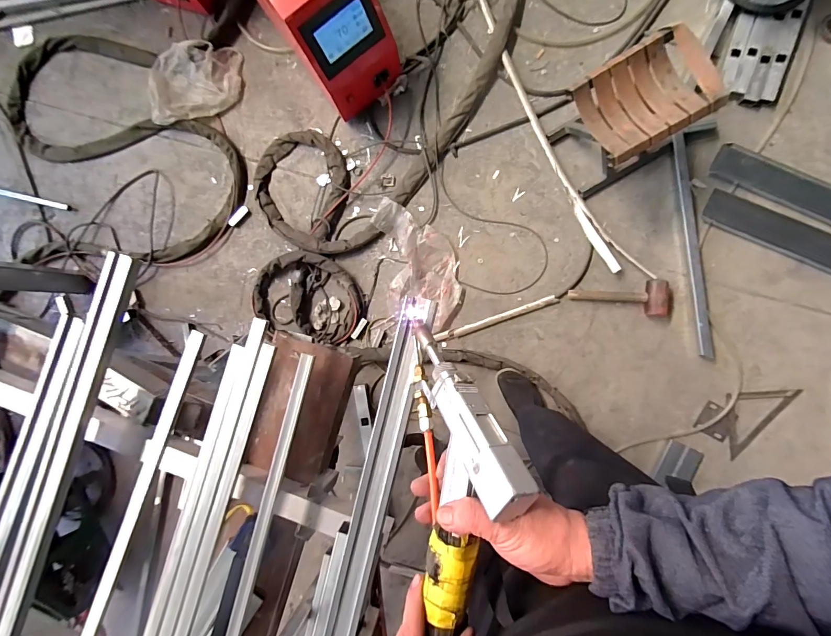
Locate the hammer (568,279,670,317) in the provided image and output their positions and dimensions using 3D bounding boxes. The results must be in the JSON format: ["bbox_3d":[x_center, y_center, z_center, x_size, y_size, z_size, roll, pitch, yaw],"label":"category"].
[{"bbox_3d":[0.637,-0.071,1.192,0.287,0.057,0.108,6,91,7],"label":"hammer"}]

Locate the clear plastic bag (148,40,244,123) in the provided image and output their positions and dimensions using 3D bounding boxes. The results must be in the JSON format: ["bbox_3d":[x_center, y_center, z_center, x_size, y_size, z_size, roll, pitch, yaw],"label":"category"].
[{"bbox_3d":[-0.783,-0.843,1.360,0.342,0.064,0.258,-14,89,7],"label":"clear plastic bag"}]

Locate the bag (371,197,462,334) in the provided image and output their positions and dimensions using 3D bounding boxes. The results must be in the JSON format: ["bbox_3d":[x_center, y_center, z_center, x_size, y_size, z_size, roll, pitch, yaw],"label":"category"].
[{"bbox_3d":[0.010,-0.185,1.292,0.241,0.062,0.450,-10,89,7],"label":"bag"}]

